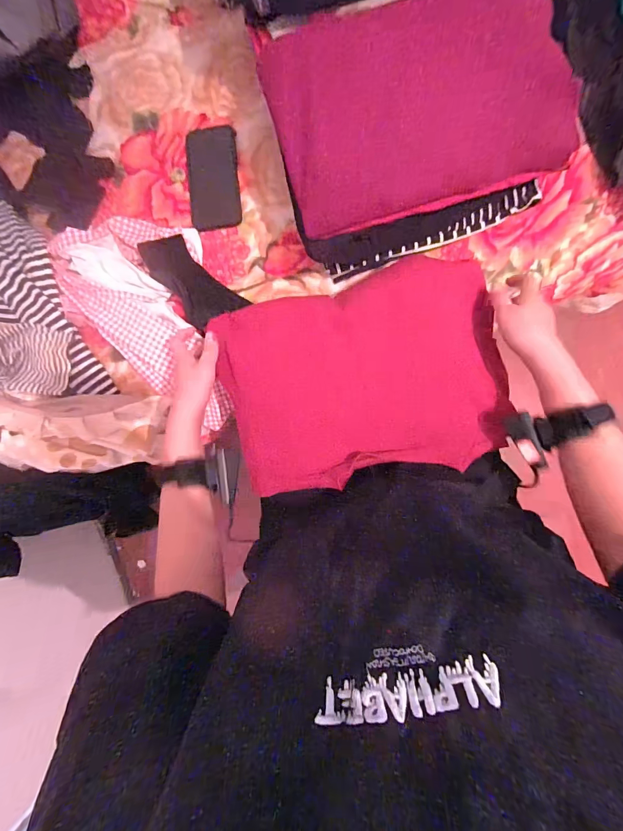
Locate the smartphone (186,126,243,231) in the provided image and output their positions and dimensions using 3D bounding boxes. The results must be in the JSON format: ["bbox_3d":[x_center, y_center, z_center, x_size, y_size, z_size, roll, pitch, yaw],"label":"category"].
[{"bbox_3d":[-0.156,-0.377,0.581,0.080,0.006,0.166,-6,88,7],"label":"smartphone"}]

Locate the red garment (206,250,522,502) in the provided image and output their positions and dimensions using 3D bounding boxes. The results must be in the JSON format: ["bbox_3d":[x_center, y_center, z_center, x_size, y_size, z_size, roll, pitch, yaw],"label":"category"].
[{"bbox_3d":[0.073,-0.055,0.492,0.358,0.052,0.273,-16,87,6],"label":"red garment"}]

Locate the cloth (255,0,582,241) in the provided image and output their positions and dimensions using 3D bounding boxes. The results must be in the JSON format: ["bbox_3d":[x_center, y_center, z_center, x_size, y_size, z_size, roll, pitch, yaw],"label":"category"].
[{"bbox_3d":[0.117,-0.361,0.431,0.312,0.053,0.220,-13,87,7],"label":"cloth"}]

